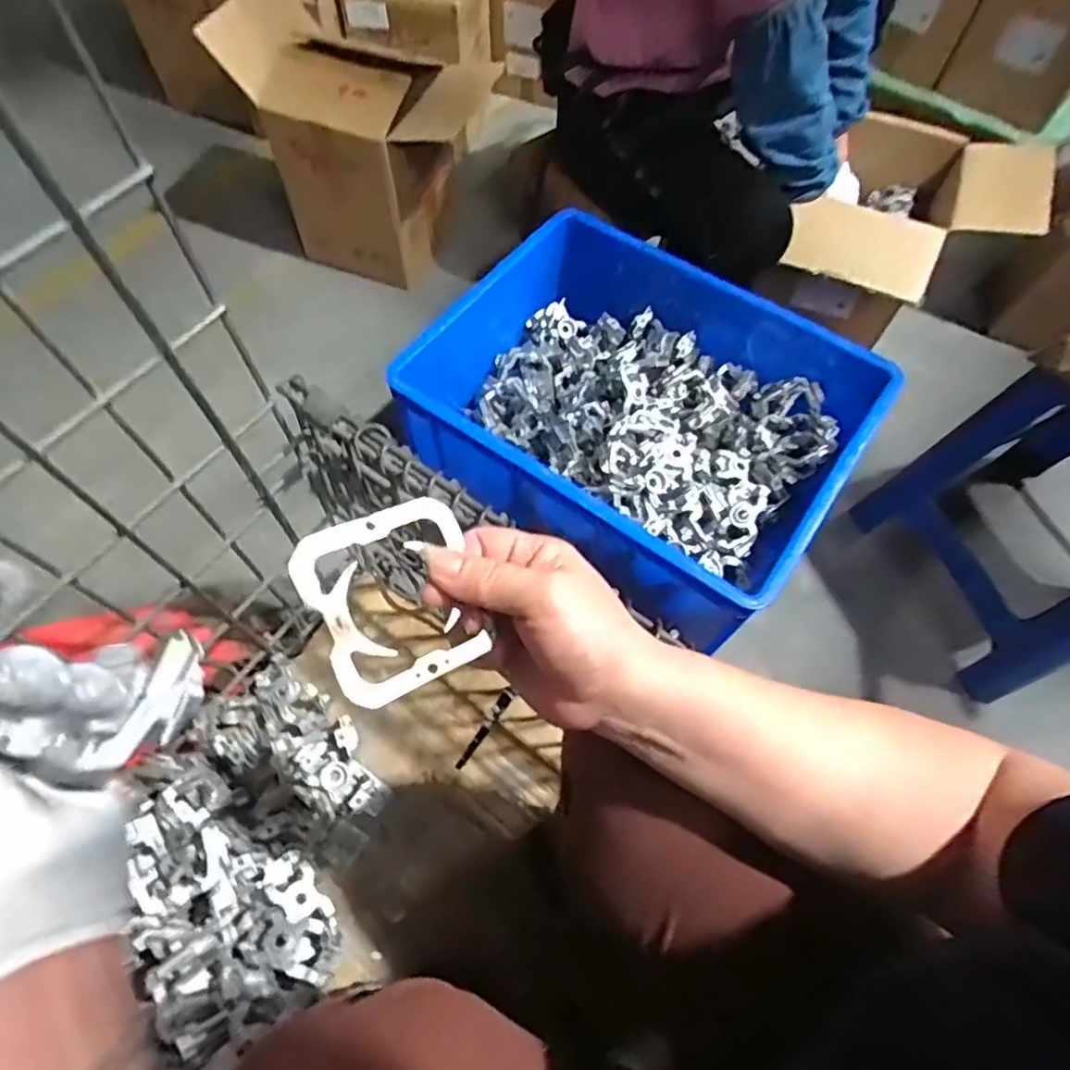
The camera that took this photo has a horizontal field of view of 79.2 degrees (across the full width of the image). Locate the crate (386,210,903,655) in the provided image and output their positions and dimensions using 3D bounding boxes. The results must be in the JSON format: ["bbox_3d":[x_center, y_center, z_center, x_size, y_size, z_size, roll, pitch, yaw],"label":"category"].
[{"bbox_3d":[0.143,-0.178,0.885,0.531,0.176,0.440,34,67,15],"label":"crate"}]

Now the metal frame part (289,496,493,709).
[{"bbox_3d":[-0.058,0.027,0.279,0.073,0.005,0.077,-23,86,-30],"label":"metal frame part"}]

